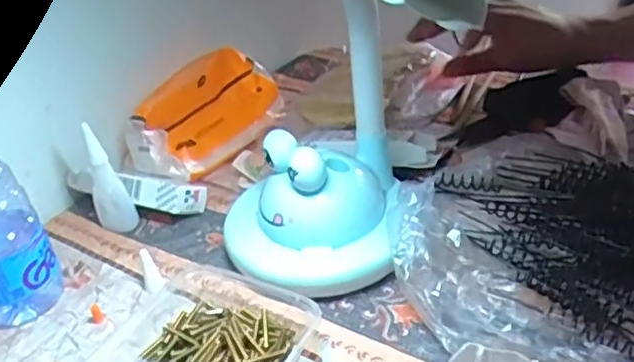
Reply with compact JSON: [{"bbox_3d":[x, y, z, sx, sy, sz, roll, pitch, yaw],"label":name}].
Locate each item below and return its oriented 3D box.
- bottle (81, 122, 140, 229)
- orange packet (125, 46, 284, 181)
[{"bbox_3d":[-0.172,-0.001,0.526,0.029,0.096,0.025,-20,36,-19],"label":"bottle"},{"bbox_3d":[-0.106,-0.066,0.625,0.078,0.076,0.167,12,38,26],"label":"orange packet"}]

